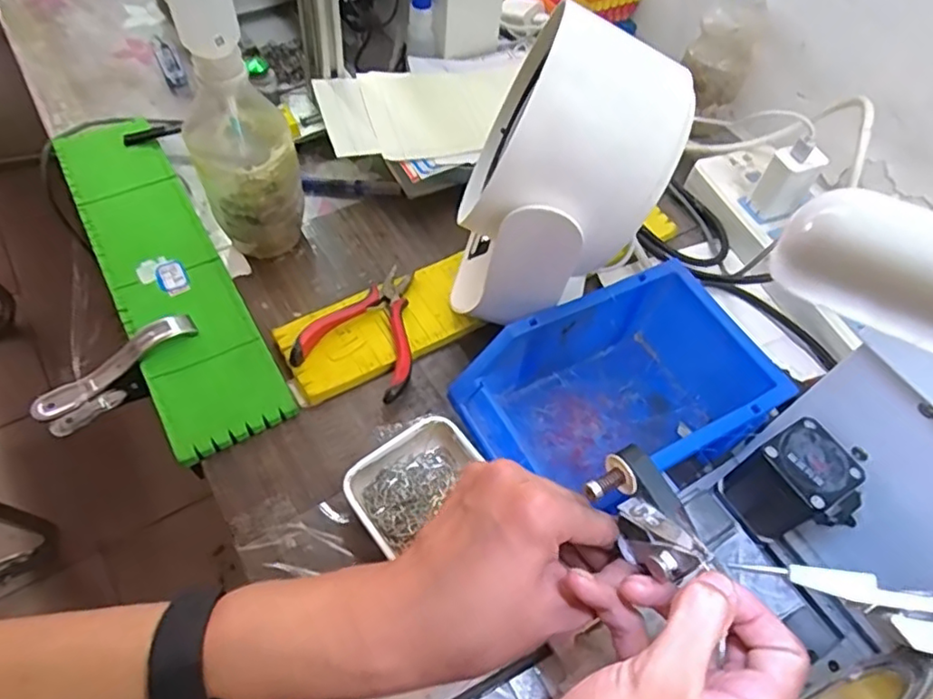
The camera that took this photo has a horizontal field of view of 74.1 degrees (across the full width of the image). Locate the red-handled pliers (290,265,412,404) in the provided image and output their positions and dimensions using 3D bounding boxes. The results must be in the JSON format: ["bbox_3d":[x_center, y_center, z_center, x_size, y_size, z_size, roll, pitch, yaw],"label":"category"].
[{"bbox_3d":[-0.068,-0.020,0.459,0.082,0.016,0.107,20,57,8],"label":"red-handled pliers"}]

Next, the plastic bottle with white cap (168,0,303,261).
[{"bbox_3d":[-0.165,-0.162,0.439,0.071,0.219,0.073,-18,60,-17],"label":"plastic bottle with white cap"}]

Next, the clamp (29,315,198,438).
[{"bbox_3d":[-0.250,0.018,0.442,0.124,0.048,0.020,-40,67,-2],"label":"clamp"}]

